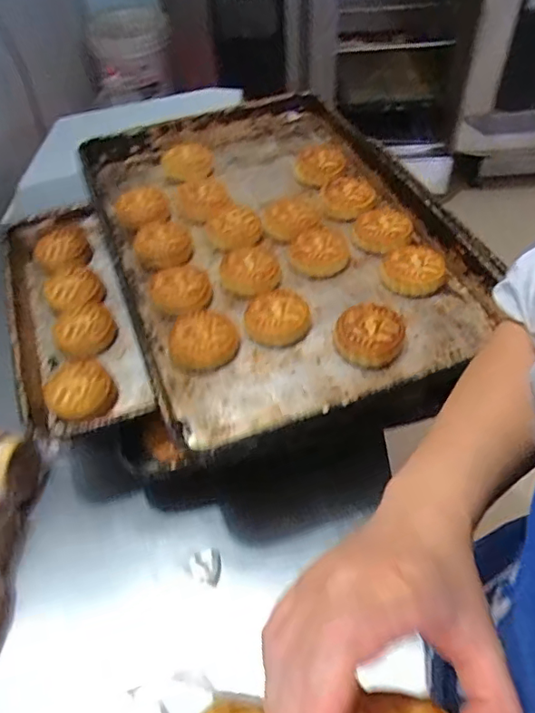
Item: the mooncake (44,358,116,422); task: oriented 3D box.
[{"bbox_3d":[-0.215,0.038,0.626,0.071,0.023,0.075,-2,51,2],"label":"mooncake"}]

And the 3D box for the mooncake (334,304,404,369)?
[{"bbox_3d":[0.112,-0.021,0.609,0.071,0.036,0.065,-2,51,2],"label":"mooncake"}]

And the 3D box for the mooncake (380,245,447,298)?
[{"bbox_3d":[0.175,-0.105,0.671,0.075,0.031,0.066,21,55,19],"label":"mooncake"}]

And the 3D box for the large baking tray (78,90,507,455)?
[{"bbox_3d":[0.008,-0.172,0.732,0.424,0.050,0.599,-19,52,-11],"label":"large baking tray"}]

